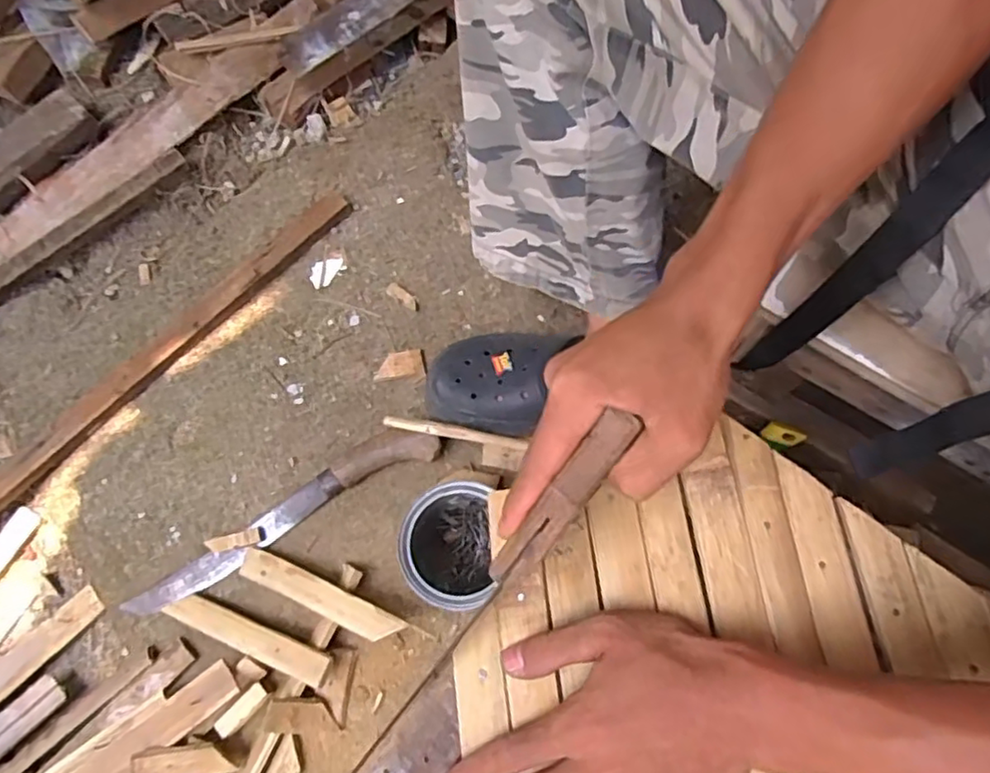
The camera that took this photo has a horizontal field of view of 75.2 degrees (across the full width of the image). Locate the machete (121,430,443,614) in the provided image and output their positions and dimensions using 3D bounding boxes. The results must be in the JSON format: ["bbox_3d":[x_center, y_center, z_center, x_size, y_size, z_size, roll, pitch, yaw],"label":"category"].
[{"bbox_3d":[-0.219,0.132,0.669,0.346,0.031,0.052,-27,73,-9],"label":"machete"}]

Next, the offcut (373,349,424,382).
[{"bbox_3d":[-0.110,-0.024,0.732,0.056,0.015,0.029,-10,71,-3],"label":"offcut"}]

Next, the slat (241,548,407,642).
[{"bbox_3d":[-0.173,0.203,0.625,0.182,0.009,0.031,18,75,21],"label":"slat"}]

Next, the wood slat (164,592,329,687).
[{"bbox_3d":[-0.238,0.240,0.622,0.179,0.011,0.031,16,50,19],"label":"wood slat"}]

